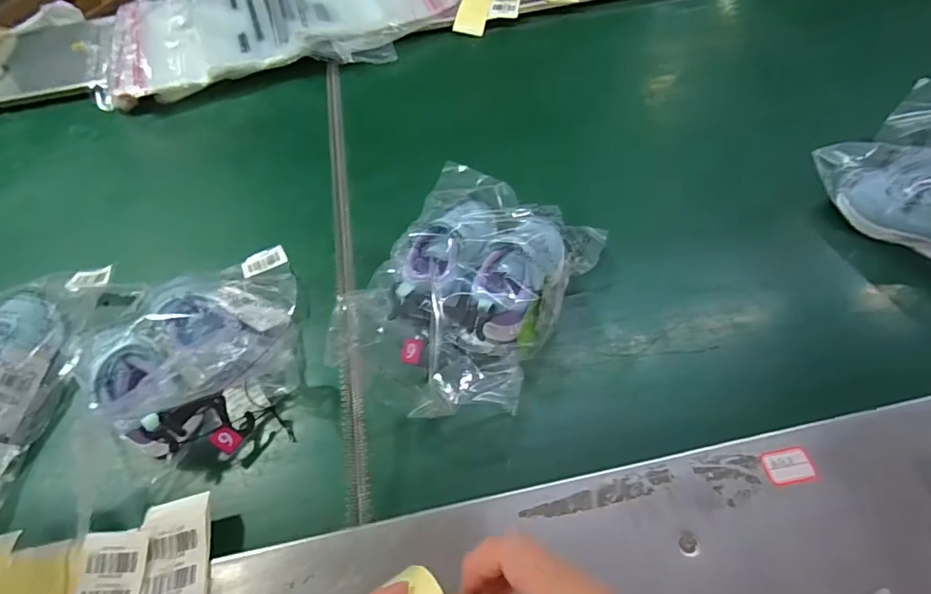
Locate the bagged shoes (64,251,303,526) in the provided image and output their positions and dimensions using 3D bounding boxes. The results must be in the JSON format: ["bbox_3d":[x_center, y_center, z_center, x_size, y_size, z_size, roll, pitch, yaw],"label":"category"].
[{"bbox_3d":[-0.278,0.049,0.493,0.230,0.076,0.231,-24,56,-13],"label":"bagged shoes"}]

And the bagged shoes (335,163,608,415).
[{"bbox_3d":[0.003,-0.022,0.513,0.201,0.080,0.282,25,59,20],"label":"bagged shoes"}]

